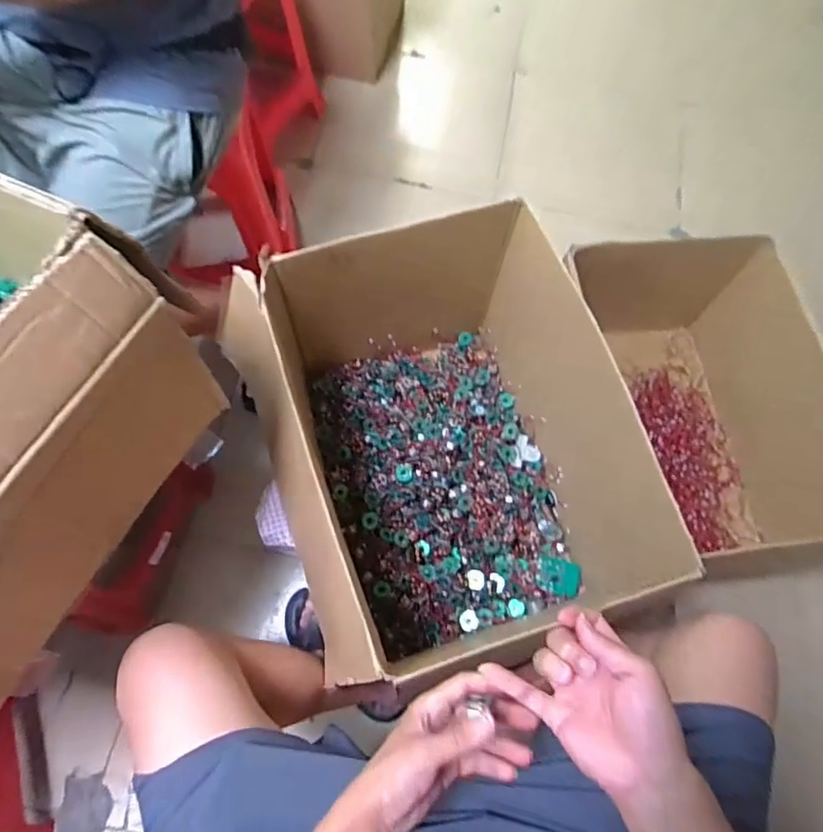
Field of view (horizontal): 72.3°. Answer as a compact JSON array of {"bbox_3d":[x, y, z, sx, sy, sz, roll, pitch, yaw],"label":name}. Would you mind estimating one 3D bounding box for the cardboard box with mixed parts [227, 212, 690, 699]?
[{"bbox_3d":[0.037,0.060,0.976,0.520,0.415,0.622,-16,70,-8],"label":"cardboard box with mixed parts"}]

